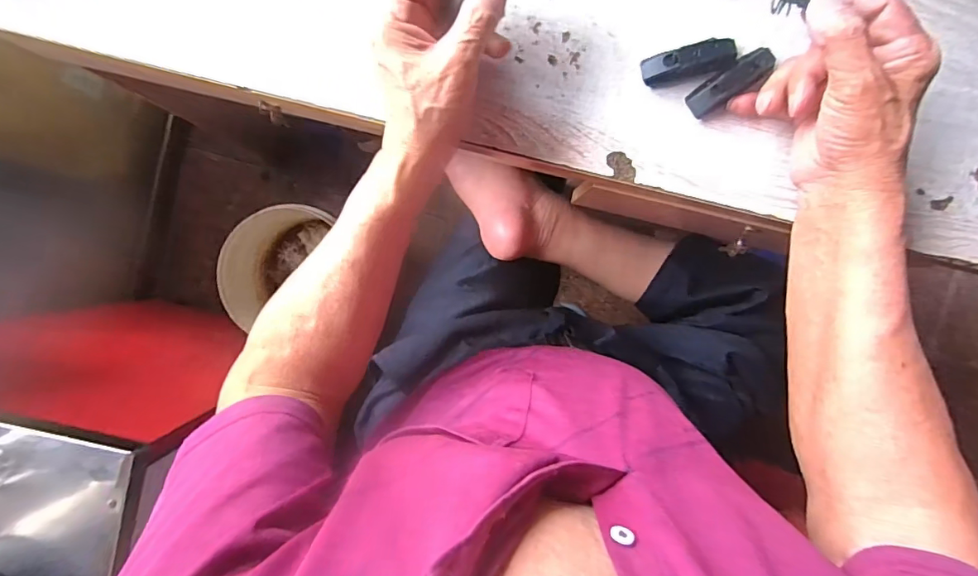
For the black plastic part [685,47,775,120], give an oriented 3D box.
[{"bbox_3d":[0.183,-0.154,0.357,0.071,0.015,0.023,-34,94,1],"label":"black plastic part"}]

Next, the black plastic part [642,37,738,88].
[{"bbox_3d":[0.151,-0.169,0.359,0.069,0.021,0.021,-14,94,0],"label":"black plastic part"}]

